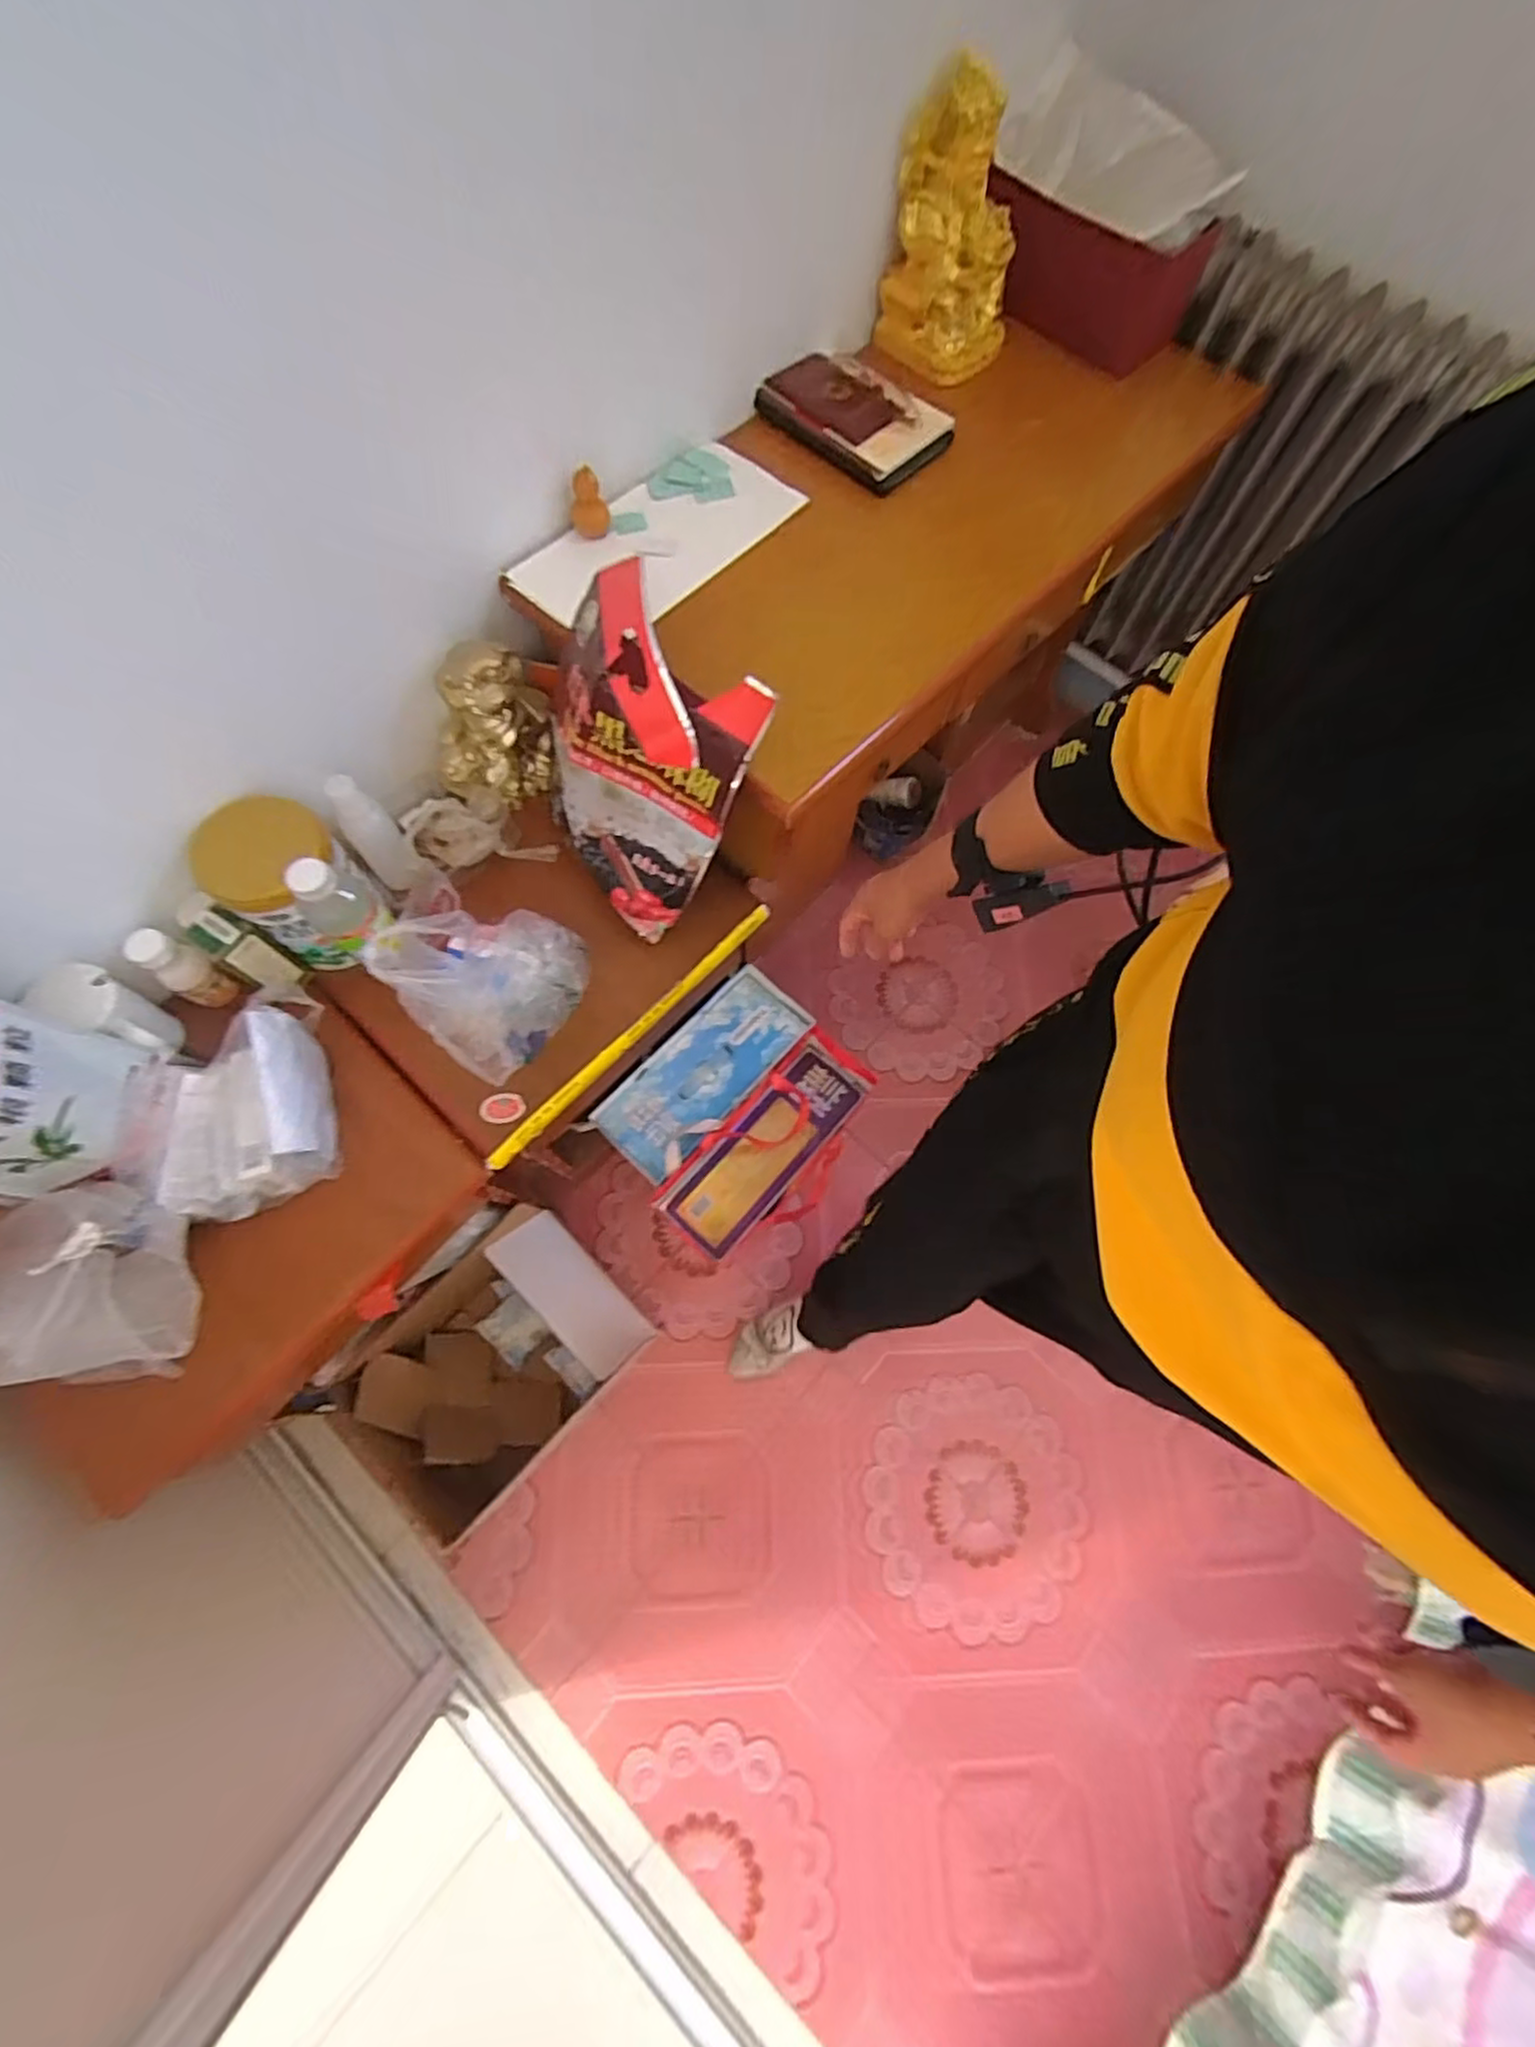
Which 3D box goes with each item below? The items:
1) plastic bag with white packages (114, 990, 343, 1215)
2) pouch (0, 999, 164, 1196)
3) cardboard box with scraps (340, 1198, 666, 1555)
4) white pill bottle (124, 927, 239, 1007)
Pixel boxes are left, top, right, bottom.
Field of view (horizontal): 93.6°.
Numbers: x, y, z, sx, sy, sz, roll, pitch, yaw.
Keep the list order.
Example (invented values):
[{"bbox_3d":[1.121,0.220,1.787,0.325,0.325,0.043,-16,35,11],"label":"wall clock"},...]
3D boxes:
[{"bbox_3d":[-0.576,0.084,0.770,0.186,0.082,0.235,-12,71,-8],"label":"plastic bag with white packages"},{"bbox_3d":[-0.700,0.070,0.664,0.104,0.173,0.163,11,70,1],"label":"pouch"},{"bbox_3d":[-0.390,0.505,1.096,0.273,0.218,0.345,43,73,13],"label":"cardboard box with scraps"},{"bbox_3d":[-0.656,-0.060,0.810,0.052,0.110,0.049,1,70,-3],"label":"white pill bottle"}]

